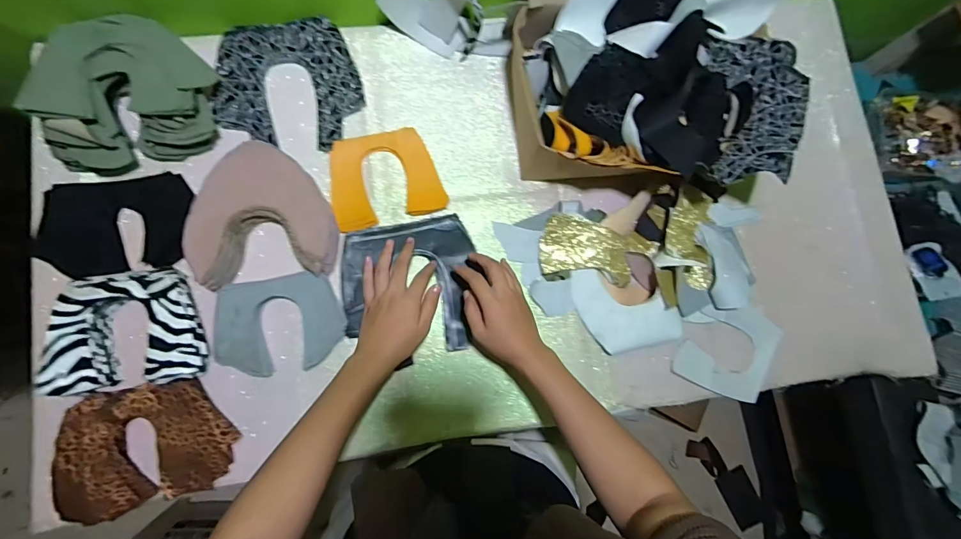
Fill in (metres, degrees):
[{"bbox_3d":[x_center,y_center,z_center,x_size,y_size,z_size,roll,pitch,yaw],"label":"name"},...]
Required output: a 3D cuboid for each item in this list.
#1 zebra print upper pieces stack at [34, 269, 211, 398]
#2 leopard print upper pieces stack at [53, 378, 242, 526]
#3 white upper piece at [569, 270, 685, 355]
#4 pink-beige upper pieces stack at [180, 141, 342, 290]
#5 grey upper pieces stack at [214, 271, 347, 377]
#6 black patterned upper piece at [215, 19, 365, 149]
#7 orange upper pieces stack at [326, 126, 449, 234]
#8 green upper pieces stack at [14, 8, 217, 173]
[{"bbox_3d":[-0.421,0.071,0.500,0.158,0.050,0.138,-6,82,-7],"label":"zebra print upper pieces stack"},{"bbox_3d":[-0.396,0.210,0.496,0.183,0.043,0.139,-11,82,-8],"label":"leopard print upper pieces stack"},{"bbox_3d":[0.193,0.066,0.570,0.156,0.034,0.093,21,79,-2],"label":"white upper piece"},{"bbox_3d":[-0.283,-0.075,0.537,0.174,0.031,0.179,-8,82,-7],"label":"pink-beige upper pieces stack"},{"bbox_3d":[-0.251,0.068,0.524,0.151,0.026,0.116,-12,82,-8],"label":"grey upper pieces stack"},{"bbox_3d":[-0.263,-0.263,0.579,0.186,0.015,0.180,3,86,-7],"label":"black patterned upper piece"},{"bbox_3d":[-0.134,-0.128,0.576,0.148,0.011,0.123,-15,83,-8],"label":"orange upper pieces stack"},{"bbox_3d":[-0.438,-0.226,0.522,0.175,0.070,0.195,-1,81,-6],"label":"green upper pieces stack"}]

